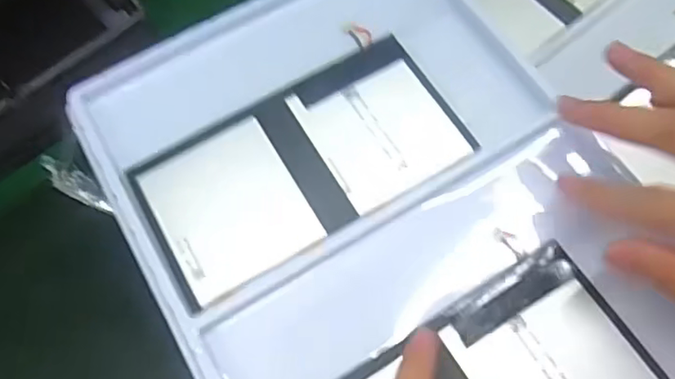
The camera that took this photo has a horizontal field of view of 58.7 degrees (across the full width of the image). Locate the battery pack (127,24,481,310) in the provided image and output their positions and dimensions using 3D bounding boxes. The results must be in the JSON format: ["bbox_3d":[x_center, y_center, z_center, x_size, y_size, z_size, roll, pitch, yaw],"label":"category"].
[{"bbox_3d":[-0.019,-0.018,0.331,0.171,0.004,0.092,-29,70,-12],"label":"battery pack"}]

